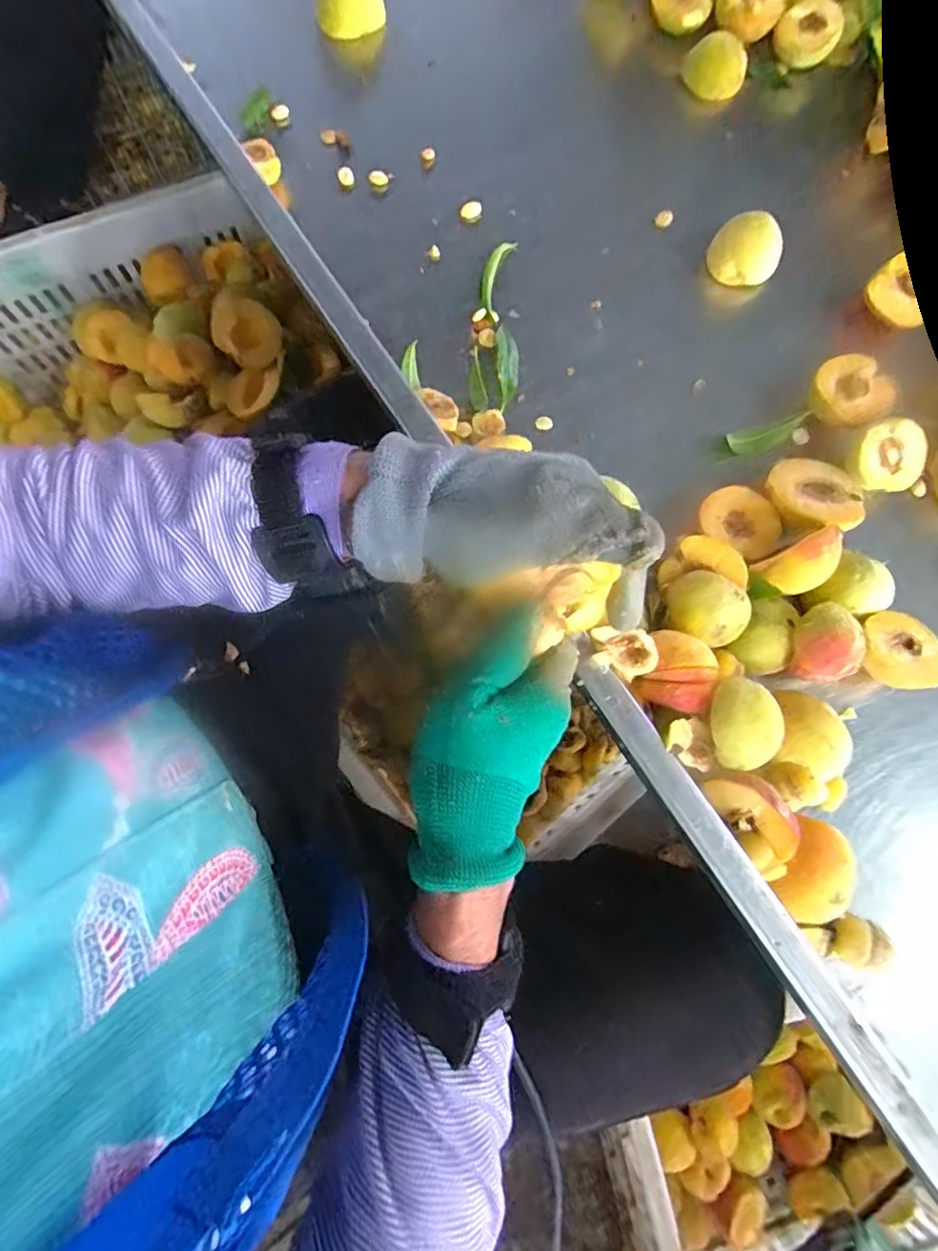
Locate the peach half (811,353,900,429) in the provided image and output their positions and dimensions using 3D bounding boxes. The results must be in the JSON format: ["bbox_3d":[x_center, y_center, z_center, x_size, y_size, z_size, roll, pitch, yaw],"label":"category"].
[{"bbox_3d":[0.292,-0.175,0.430,0.058,0.026,0.056,0,76,-1],"label":"peach half"}]

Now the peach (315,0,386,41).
[{"bbox_3d":[-0.113,-0.590,0.520,0.065,0.038,0.054,-10,76,-3],"label":"peach"}]

